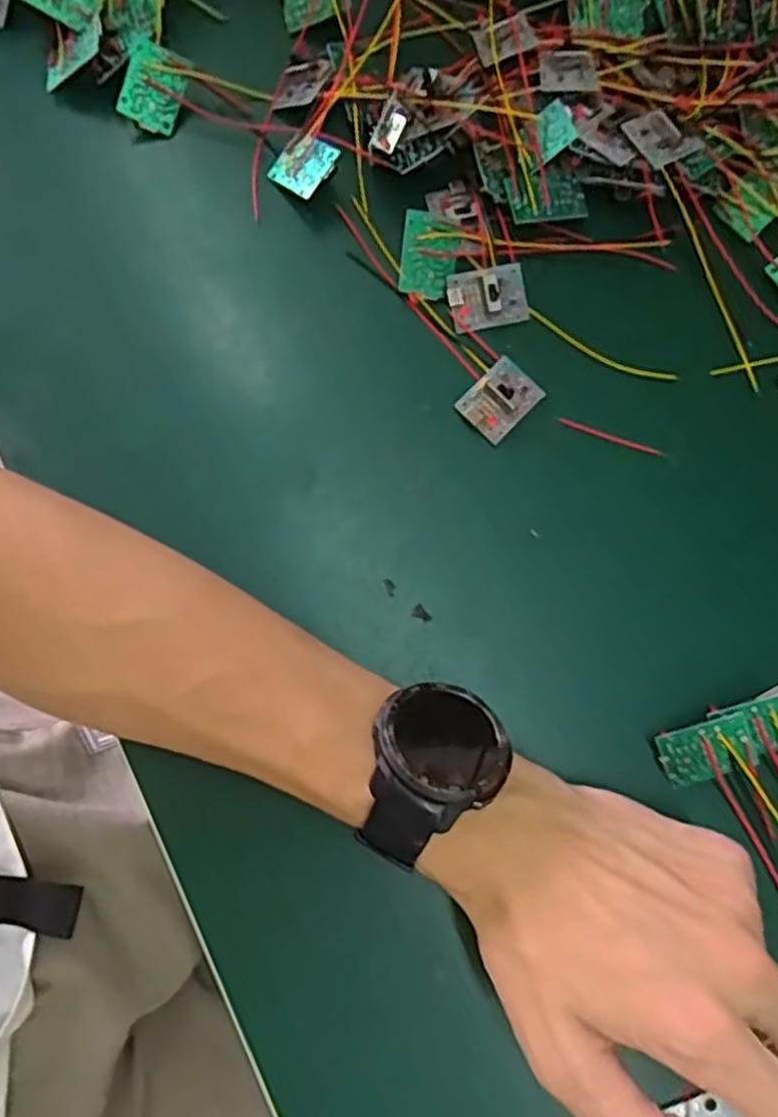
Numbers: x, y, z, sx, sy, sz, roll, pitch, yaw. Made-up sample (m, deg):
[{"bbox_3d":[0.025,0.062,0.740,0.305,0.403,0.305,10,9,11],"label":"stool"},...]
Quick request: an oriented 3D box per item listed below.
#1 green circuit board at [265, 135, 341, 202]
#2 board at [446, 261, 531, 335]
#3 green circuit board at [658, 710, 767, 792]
[{"bbox_3d":[-0.040,-0.186,0.358,0.034,0.005,0.028,44,101,29],"label":"green circuit board"},{"bbox_3d":[0.047,-0.121,0.352,0.037,0.009,0.027,-16,99,-6],"label":"board"},{"bbox_3d":[0.130,0.078,0.308,0.036,0.012,0.024,-19,80,-4],"label":"green circuit board"}]

